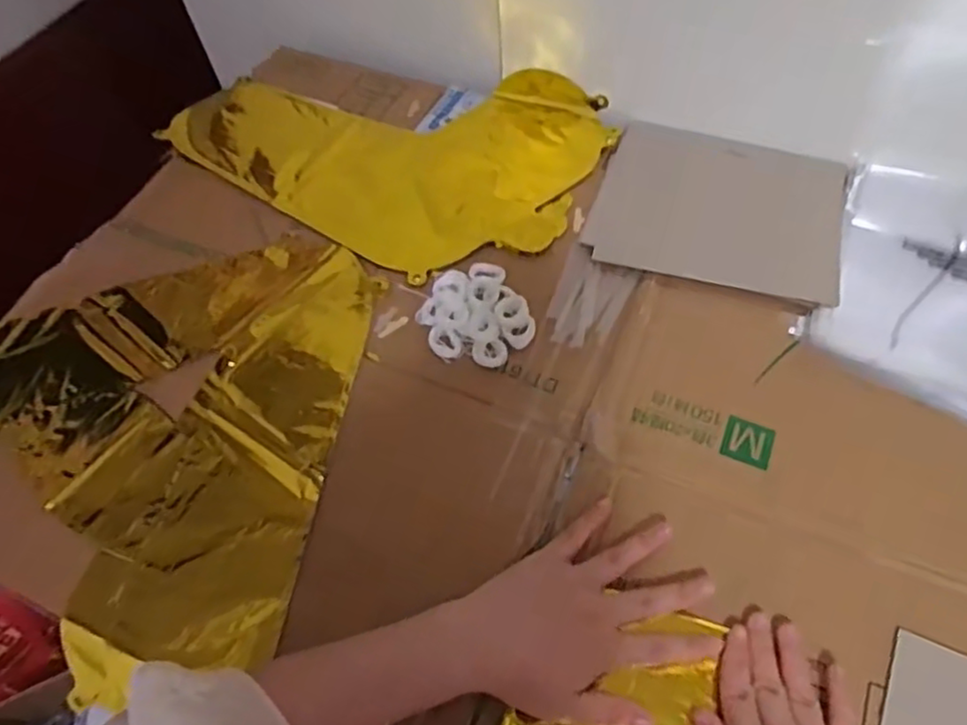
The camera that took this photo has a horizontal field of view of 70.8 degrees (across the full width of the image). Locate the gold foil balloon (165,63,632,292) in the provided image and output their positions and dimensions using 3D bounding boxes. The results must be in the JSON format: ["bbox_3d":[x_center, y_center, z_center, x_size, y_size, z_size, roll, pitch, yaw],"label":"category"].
[{"bbox_3d":[-0.098,-0.210,0.644,0.389,0.031,0.249,23,61,16],"label":"gold foil balloon"}]

